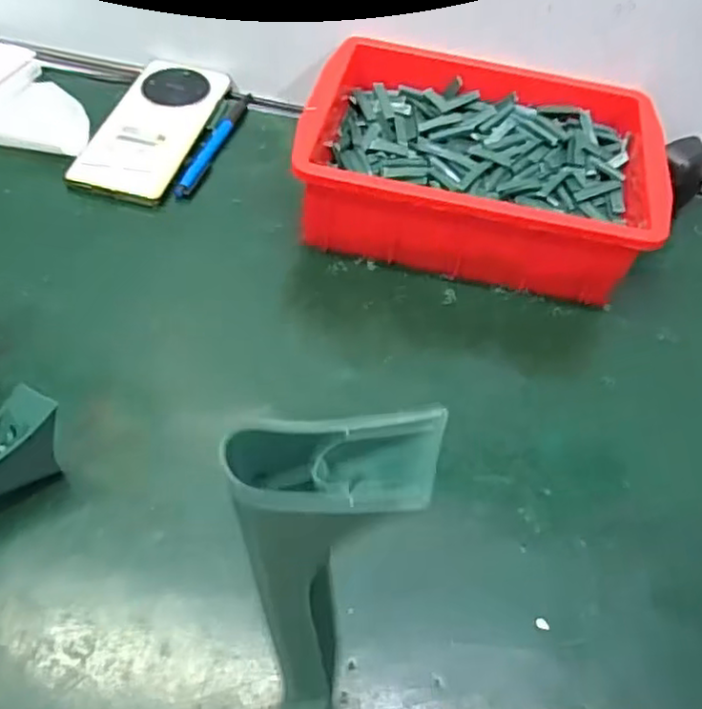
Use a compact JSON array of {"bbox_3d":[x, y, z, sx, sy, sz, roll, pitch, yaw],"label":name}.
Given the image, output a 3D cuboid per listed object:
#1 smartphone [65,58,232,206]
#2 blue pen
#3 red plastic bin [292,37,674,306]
[{"bbox_3d":[-0.157,-0.183,0.543,0.074,0.006,0.156,16,58,0],"label":"smartphone"},{"bbox_3d":[-0.109,-0.172,0.549,0.013,0.006,0.134,16,52,6],"label":"blue pen"},{"bbox_3d":[0.095,-0.142,0.508,0.242,0.074,0.186,15,52,6],"label":"red plastic bin"}]

